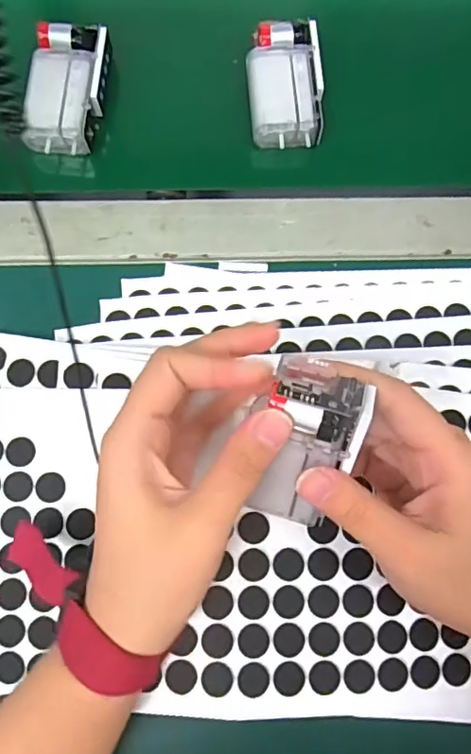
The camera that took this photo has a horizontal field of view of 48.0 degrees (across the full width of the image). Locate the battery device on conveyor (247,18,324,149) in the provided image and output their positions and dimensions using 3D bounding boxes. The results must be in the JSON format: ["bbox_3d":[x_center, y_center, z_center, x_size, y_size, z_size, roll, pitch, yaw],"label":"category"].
[{"bbox_3d":[0.030,-0.180,0.324,0.044,0.019,0.076,-3,77,-2],"label":"battery device on conveyor"}]

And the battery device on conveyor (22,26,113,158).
[{"bbox_3d":[-0.101,-0.172,0.317,0.041,0.020,0.081,6,77,0],"label":"battery device on conveyor"}]

